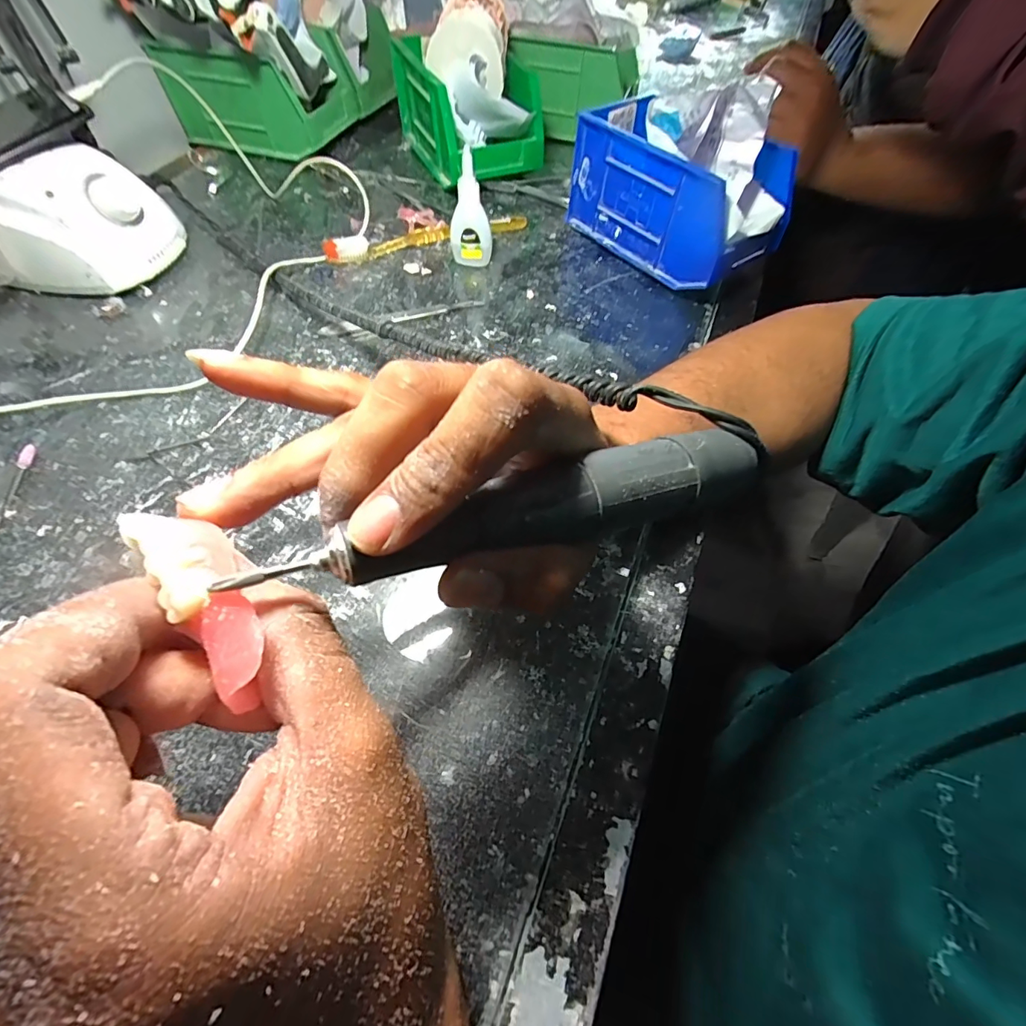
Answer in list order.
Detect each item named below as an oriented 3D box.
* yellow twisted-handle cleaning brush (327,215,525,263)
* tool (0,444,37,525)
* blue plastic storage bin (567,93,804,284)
[{"bbox_3d":[-0.076,-0.257,0.432,0.191,0.020,0.017,-18,61,-13],"label":"yellow twisted-handle cleaning brush"},{"bbox_3d":[-0.302,-0.016,0.281,0.009,0.007,0.065,-4,58,-5],"label":"tool"},{"bbox_3d":[0.137,-0.271,0.408,0.091,0.091,0.176,-39,67,-23],"label":"blue plastic storage bin"}]

